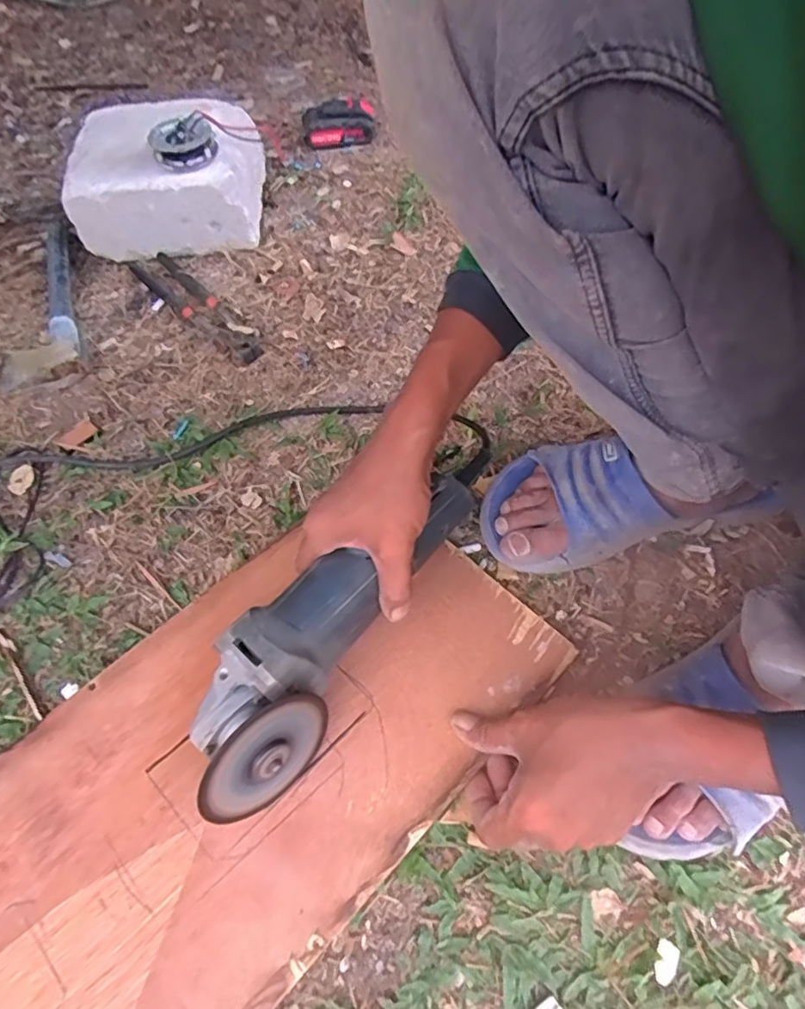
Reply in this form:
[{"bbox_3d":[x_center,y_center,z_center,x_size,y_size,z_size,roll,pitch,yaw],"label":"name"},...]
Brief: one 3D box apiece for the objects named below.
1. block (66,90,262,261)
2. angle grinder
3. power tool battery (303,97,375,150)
[{"bbox_3d":[-0.289,-0.421,0.765,0.205,0.129,0.194,-2,57,-4],"label":"block"},{"bbox_3d":[-0.042,0.066,0.448,0.085,0.078,0.315,32,67,17],"label":"angle grinder"},{"bbox_3d":[-0.096,-0.578,0.926,0.104,0.047,0.069,-8,58,-7],"label":"power tool battery"}]

